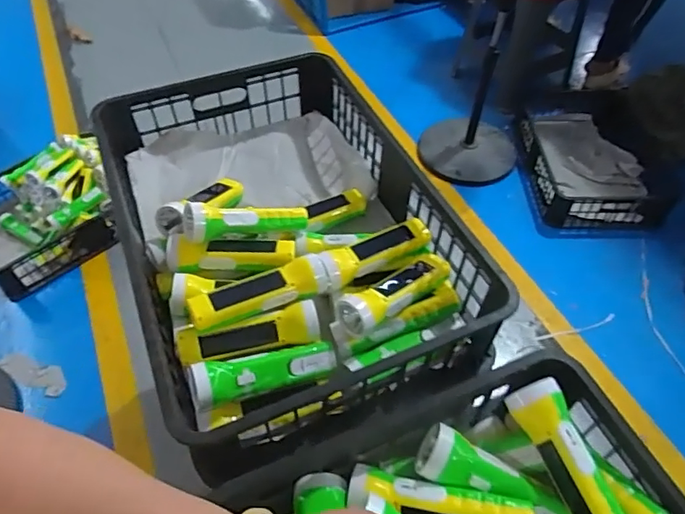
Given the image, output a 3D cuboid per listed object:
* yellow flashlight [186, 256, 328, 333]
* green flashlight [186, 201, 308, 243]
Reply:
[{"bbox_3d":[-0.098,0.043,0.637,0.178,0.045,0.051,-20,55,-17],"label":"yellow flashlight"},{"bbox_3d":[-0.127,-0.049,0.709,0.174,0.037,0.040,-3,49,-28],"label":"green flashlight"}]

